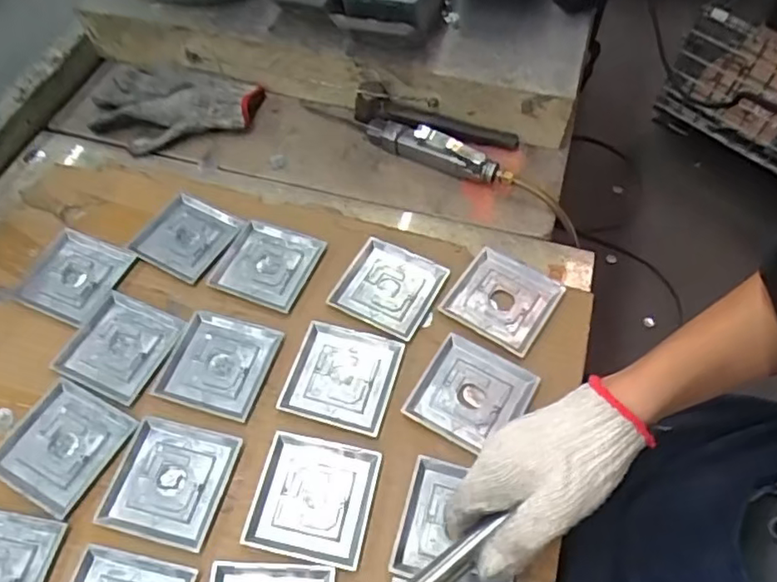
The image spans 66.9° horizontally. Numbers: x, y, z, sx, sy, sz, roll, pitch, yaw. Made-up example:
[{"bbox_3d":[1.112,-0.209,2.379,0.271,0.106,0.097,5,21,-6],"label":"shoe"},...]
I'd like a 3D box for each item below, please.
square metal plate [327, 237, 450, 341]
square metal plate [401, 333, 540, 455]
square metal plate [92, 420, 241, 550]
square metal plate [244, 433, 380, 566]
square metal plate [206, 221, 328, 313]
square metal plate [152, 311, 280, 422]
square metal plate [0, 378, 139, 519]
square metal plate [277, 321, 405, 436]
[{"bbox_3d":[0.001,-0.006,0.571,0.090,0.007,0.091,24,61,17],"label":"square metal plate"},{"bbox_3d":[0.072,0.089,0.509,0.089,0.009,0.088,27,62,18],"label":"square metal plate"},{"bbox_3d":[-0.175,0.152,0.474,0.089,0.006,0.091,11,58,10],"label":"square metal plate"},{"bbox_3d":[-0.058,0.162,0.464,0.090,0.005,0.090,9,58,8],"label":"square metal plate"},{"bbox_3d":[-0.122,-0.028,0.588,0.094,0.007,0.088,18,60,14],"label":"square metal plate"},{"bbox_3d":[-0.155,0.064,0.532,0.092,0.005,0.090,15,59,12],"label":"square metal plate"},{"bbox_3d":[-0.274,0.128,0.494,0.094,0.004,0.089,23,61,16],"label":"square metal plate"},{"bbox_3d":[-0.041,0.074,0.522,0.090,0.006,0.090,13,58,11],"label":"square metal plate"}]

